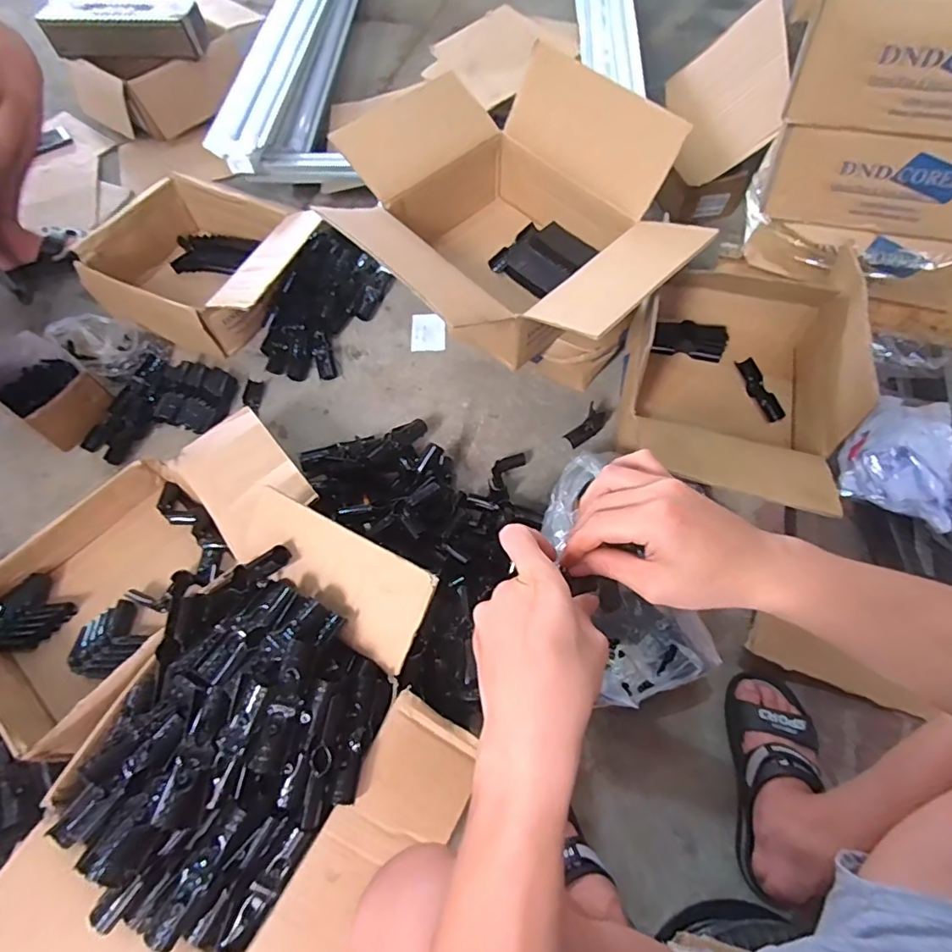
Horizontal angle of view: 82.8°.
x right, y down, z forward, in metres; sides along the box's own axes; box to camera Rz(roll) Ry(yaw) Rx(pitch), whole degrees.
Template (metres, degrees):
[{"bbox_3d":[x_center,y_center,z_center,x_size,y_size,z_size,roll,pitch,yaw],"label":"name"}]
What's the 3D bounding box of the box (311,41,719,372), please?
[{"bbox_3d":[0.036,-0.385,0.848,0.431,0.261,0.533,-41,68,-18],"label":"box"}]

